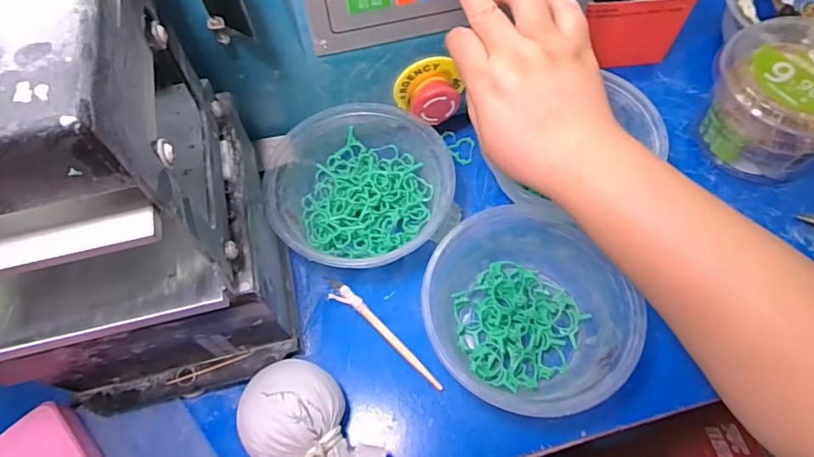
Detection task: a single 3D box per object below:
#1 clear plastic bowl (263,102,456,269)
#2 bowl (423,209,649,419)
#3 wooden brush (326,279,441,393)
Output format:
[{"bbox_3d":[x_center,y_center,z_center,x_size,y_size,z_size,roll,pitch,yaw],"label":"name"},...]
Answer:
[{"bbox_3d":[-0.033,-0.031,0.389,0.132,0.044,0.121,0,63,1],"label":"clear plastic bowl"},{"bbox_3d":[0.079,0.057,0.343,0.118,0.055,0.129,0,63,1],"label":"bowl"},{"bbox_3d":[-0.019,0.076,0.373,0.117,0.007,0.015,41,71,19],"label":"wooden brush"}]

